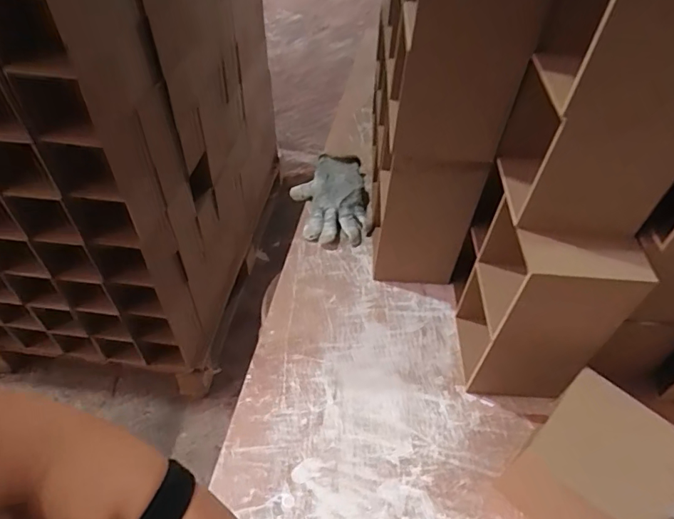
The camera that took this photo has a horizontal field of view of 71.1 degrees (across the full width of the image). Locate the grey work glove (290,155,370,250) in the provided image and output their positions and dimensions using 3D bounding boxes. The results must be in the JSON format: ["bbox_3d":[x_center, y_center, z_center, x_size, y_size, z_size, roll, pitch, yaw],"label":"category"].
[{"bbox_3d":[-0.006,-0.096,0.762,0.121,0.044,0.179,-5,47,-8],"label":"grey work glove"}]

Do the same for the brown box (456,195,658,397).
[{"bbox_3d":[0.213,0.048,0.512,0.107,0.220,0.114,3,47,0],"label":"brown box"}]

